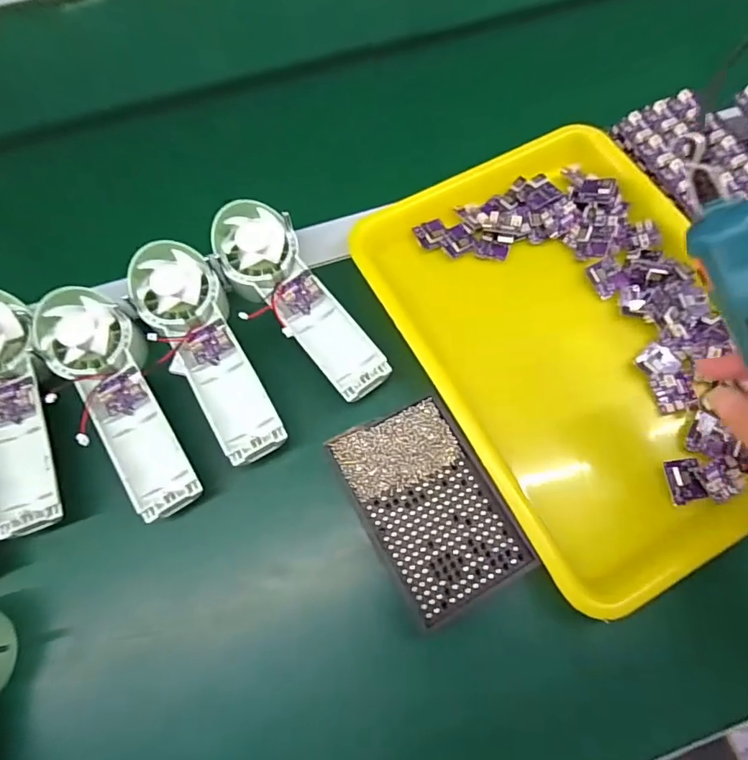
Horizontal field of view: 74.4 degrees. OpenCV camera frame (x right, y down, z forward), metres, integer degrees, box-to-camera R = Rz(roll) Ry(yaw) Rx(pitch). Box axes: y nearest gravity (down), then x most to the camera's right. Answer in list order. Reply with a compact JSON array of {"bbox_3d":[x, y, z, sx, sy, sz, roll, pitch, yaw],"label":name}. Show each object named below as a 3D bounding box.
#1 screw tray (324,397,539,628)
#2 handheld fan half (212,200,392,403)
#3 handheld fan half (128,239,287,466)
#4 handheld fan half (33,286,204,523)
[{"bbox_3d":[0.039,0.083,0.333,0.083,0.011,0.132,-27,71,-9],"label":"screw tray"},{"bbox_3d":[-0.060,-0.062,0.367,0.062,0.029,0.174,-32,72,-11],"label":"handheld fan half"},{"bbox_3d":[-0.120,-0.024,0.350,0.060,0.031,0.170,-29,71,-10],"label":"handheld fan half"},{"bbox_3d":[-0.177,0.010,0.345,0.065,0.034,0.178,-37,73,-12],"label":"handheld fan half"}]

